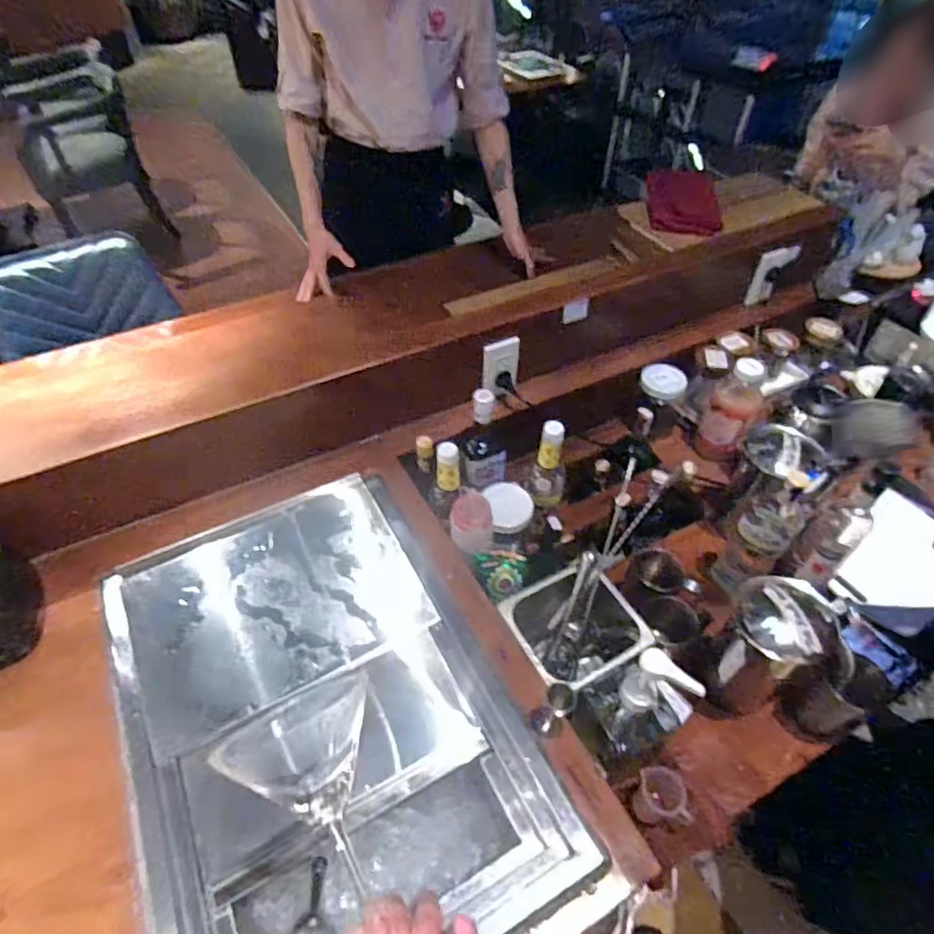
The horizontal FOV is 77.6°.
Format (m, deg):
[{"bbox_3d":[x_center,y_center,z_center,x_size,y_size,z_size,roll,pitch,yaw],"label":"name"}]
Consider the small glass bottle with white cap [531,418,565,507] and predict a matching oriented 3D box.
[{"bbox_3d":[0.135,0.000,0.946,0.059,0.159,0.057,11,49,9],"label":"small glass bottle with white cap"}]

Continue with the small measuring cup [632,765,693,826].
[{"bbox_3d":[0.248,0.426,0.745,0.062,0.073,0.061,4,48,3],"label":"small measuring cup"}]

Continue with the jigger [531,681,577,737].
[{"bbox_3d":[0.099,0.286,0.686,0.045,0.085,0.038,20,51,17],"label":"jigger"}]

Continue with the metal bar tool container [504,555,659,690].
[{"bbox_3d":[0.147,0.247,0.850,0.172,0.116,0.171,-25,53,-22],"label":"metal bar tool container"}]

